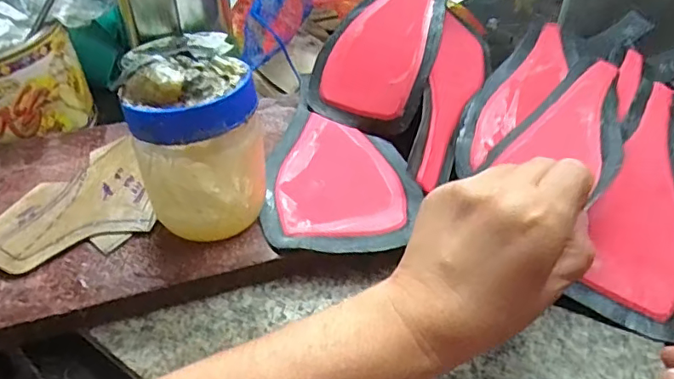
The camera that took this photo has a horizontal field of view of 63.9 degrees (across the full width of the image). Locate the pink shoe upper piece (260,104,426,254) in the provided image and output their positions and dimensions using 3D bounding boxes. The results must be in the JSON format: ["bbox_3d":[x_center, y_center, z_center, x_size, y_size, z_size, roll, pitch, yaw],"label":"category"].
[{"bbox_3d":[0.002,-0.011,0.392,0.103,0.006,0.142,0,45,-2],"label":"pink shoe upper piece"}]

